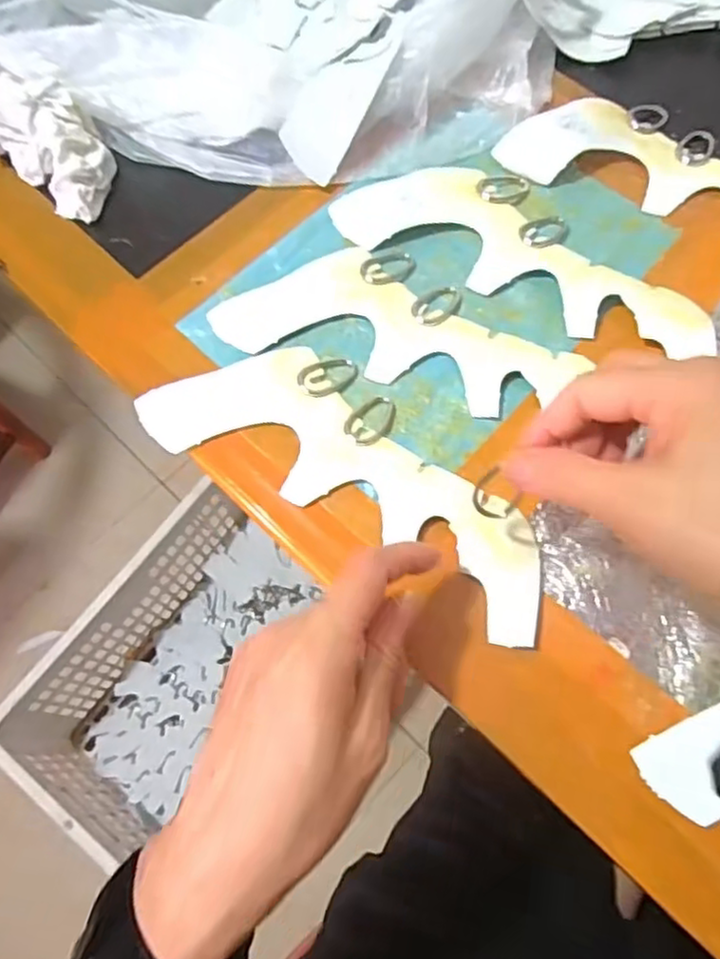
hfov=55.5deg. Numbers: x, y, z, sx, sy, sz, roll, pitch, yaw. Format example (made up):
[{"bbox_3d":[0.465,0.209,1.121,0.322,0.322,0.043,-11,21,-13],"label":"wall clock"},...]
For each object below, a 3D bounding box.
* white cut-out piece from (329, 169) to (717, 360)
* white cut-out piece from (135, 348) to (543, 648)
[{"bbox_3d":[0.094,-0.133,0.394,0.220,0.008,0.074,27,73,15],"label":"white cut-out piece"},{"bbox_3d":[-0.002,-0.006,0.346,0.222,0.008,0.078,31,73,15],"label":"white cut-out piece"}]

